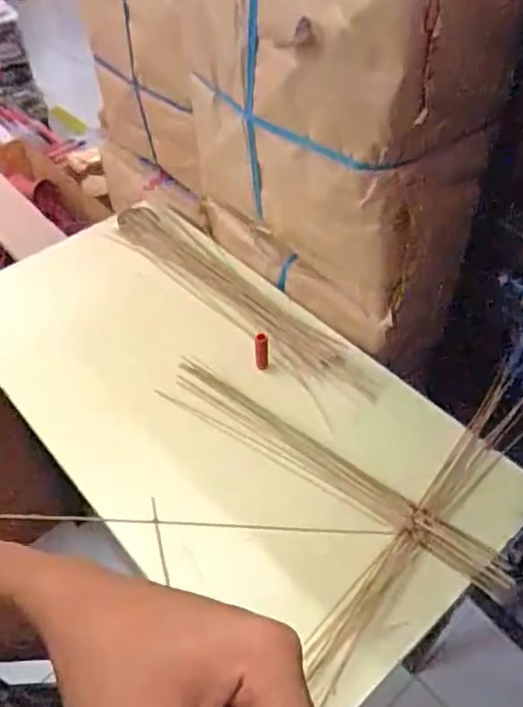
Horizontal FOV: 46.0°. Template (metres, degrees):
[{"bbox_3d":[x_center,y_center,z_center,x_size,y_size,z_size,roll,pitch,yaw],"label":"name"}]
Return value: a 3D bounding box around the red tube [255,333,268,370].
[{"bbox_3d":[0.000,-0.002,0.818,0.016,0.067,0.016,0,49,2],"label":"red tube"}]

